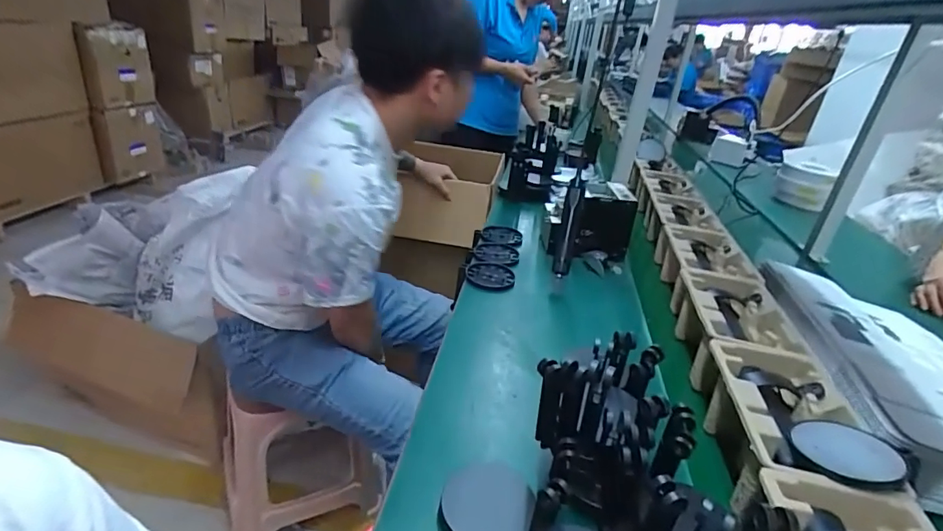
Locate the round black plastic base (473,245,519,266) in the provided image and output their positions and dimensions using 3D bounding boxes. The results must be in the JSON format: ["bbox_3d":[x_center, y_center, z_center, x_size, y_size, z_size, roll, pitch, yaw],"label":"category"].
[{"bbox_3d":[0.056,-0.026,1.039,0.093,0.008,0.093,6,27,-3],"label":"round black plastic base"}]

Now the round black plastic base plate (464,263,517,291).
[{"bbox_3d":[0.039,0.020,0.959,0.092,0.011,0.088,6,27,-3],"label":"round black plastic base plate"}]

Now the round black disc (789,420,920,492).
[{"bbox_3d":[0.399,0.195,0.507,0.103,0.015,0.093,-5,21,-6],"label":"round black disc"}]

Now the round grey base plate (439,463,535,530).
[{"bbox_3d":[0.017,0.247,0.498,0.092,0.011,0.099,6,27,-3],"label":"round grey base plate"}]

